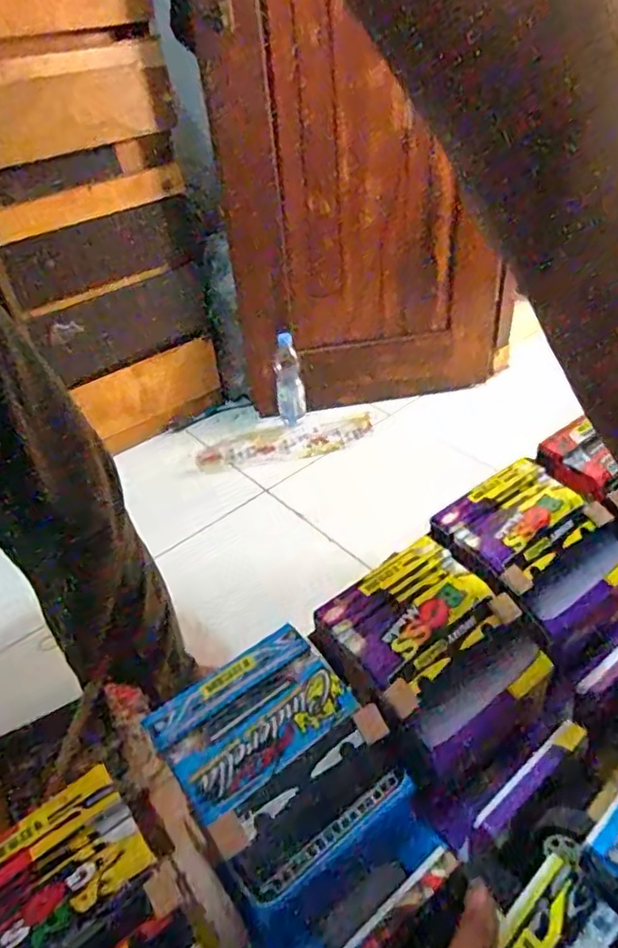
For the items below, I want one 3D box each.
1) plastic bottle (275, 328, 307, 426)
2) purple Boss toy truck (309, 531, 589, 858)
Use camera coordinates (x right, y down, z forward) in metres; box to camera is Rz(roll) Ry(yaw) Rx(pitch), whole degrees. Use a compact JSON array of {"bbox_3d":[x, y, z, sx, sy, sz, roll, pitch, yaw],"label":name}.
[{"bbox_3d":[-0.047,-0.230,1.497,0.067,0.251,0.073,-6,39,-2],"label":"plastic bottle"},{"bbox_3d":[0.114,0.179,0.535,0.177,0.102,0.193,-28,45,-26],"label":"purple Boss toy truck"}]

